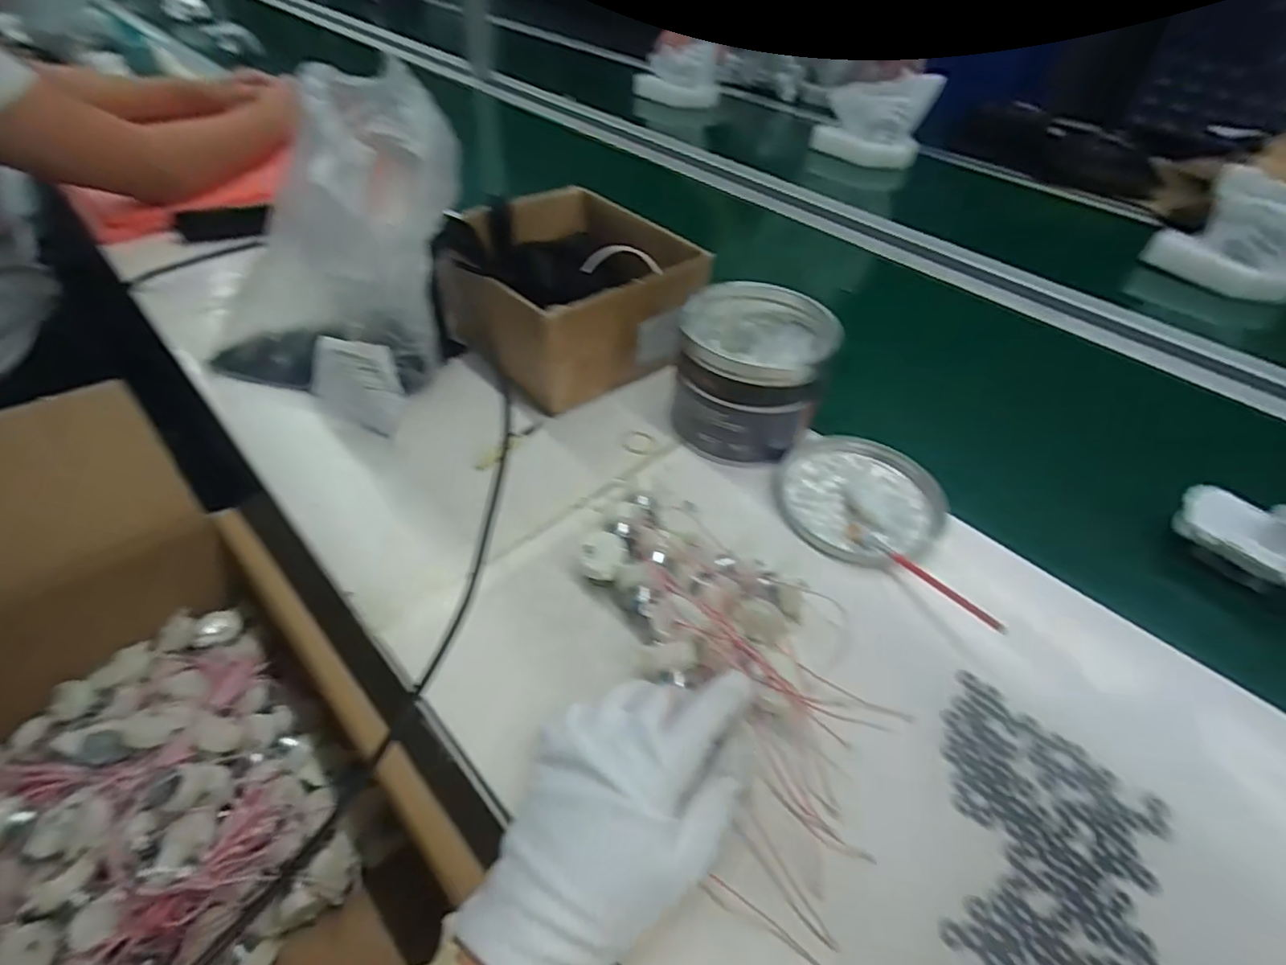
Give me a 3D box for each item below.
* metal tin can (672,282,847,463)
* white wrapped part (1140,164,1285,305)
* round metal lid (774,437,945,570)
[{"bbox_3d":[0.095,-0.098,0.511,0.127,0.098,0.133,3,45,-3],"label":"metal tin can"},{"bbox_3d":[0.840,-0.334,0.813,0.051,0.153,0.192,-24,52,-26],"label":"white wrapped part"},{"bbox_3d":[0.177,0.011,0.487,0.134,0.019,0.128,3,45,-3],"label":"round metal lid"}]

